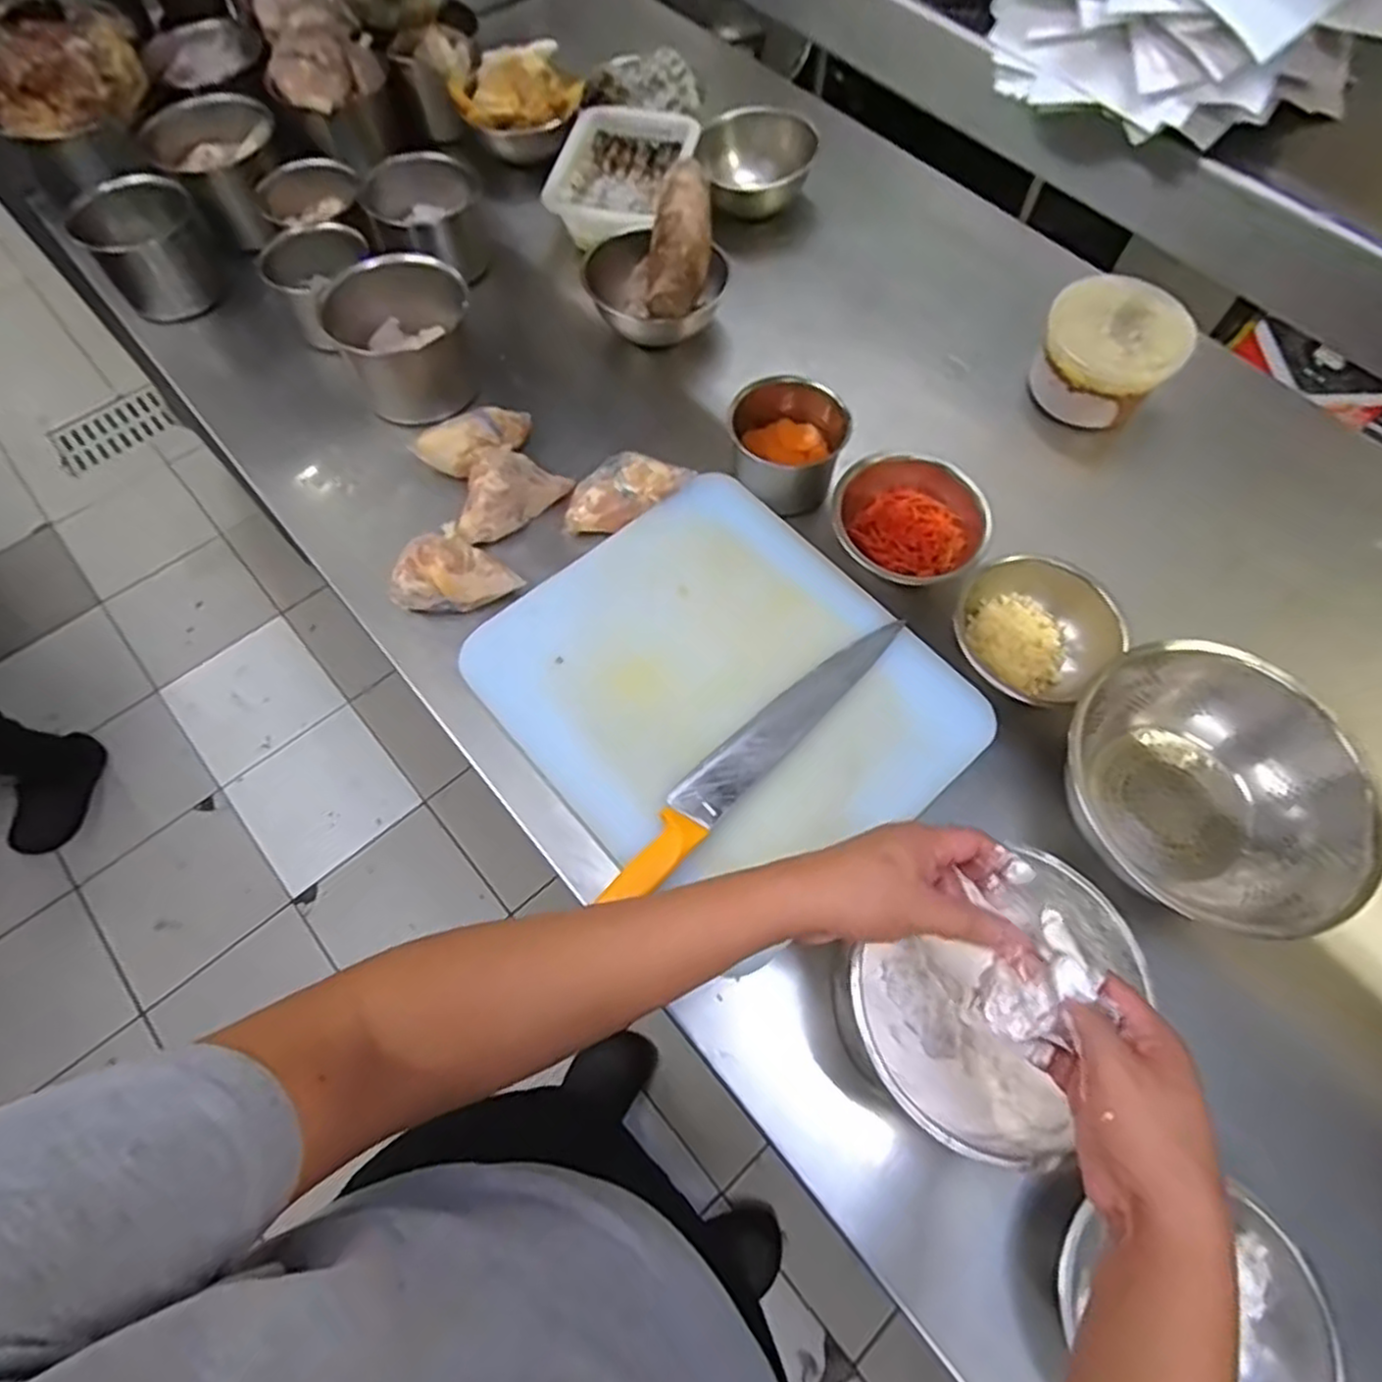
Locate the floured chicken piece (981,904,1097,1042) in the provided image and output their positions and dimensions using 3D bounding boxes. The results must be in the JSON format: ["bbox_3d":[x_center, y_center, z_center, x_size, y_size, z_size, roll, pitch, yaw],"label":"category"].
[{"bbox_3d":[0.201,0.170,0.428,0.035,0.079,0.034,34,30,14],"label":"floured chicken piece"}]

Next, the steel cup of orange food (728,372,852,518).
[{"bbox_3d":[0.098,-0.258,0.761,0.115,0.090,0.094,24,67,10],"label":"steel cup of orange food"}]

